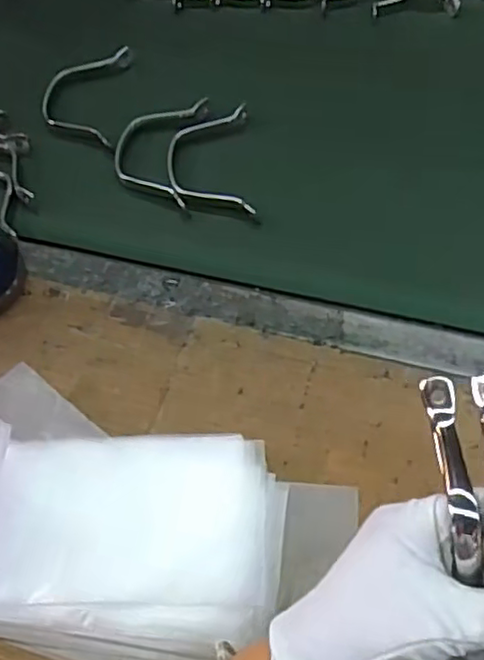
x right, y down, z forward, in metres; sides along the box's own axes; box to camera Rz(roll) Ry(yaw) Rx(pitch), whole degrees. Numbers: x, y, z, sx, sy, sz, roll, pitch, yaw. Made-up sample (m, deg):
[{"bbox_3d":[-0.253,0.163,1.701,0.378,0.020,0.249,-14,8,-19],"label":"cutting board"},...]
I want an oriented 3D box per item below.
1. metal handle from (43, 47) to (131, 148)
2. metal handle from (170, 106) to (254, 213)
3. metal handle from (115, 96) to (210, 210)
[{"bbox_3d":[-0.149,-0.219,0.612,0.073,0.008,0.132,1,58,5],"label":"metal handle"},{"bbox_3d":[-0.028,-0.147,0.556,0.069,0.007,0.128,-5,58,1],"label":"metal handle"},{"bbox_3d":[-0.075,-0.155,0.564,0.071,0.013,0.117,5,59,7],"label":"metal handle"}]

